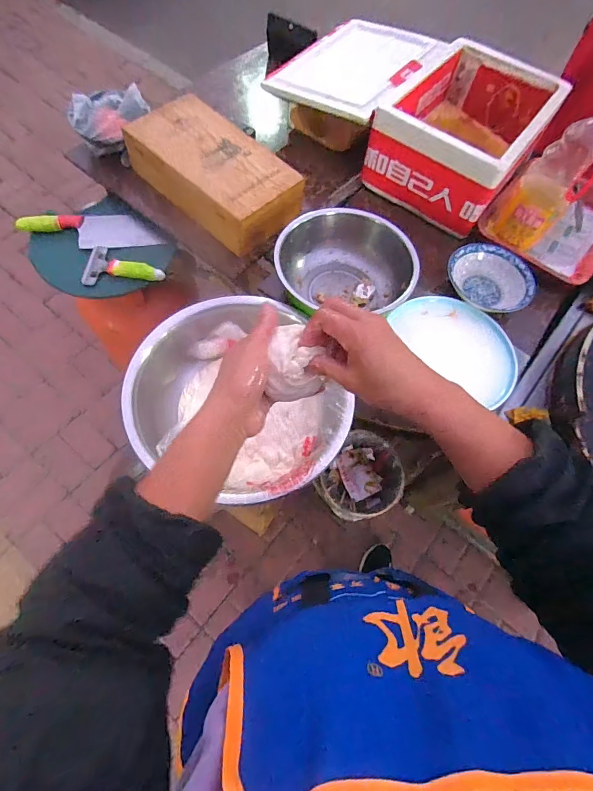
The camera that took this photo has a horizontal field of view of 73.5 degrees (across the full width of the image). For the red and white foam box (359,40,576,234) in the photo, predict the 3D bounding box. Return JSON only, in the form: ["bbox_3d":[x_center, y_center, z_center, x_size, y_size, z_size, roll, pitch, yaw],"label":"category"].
[{"bbox_3d":[0.395,-0.621,0.940,0.300,0.177,0.432,34,68,11],"label":"red and white foam box"}]

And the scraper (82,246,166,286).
[{"bbox_3d":[-0.365,-0.284,0.841,0.163,0.028,0.099,-3,66,-6],"label":"scraper"}]

